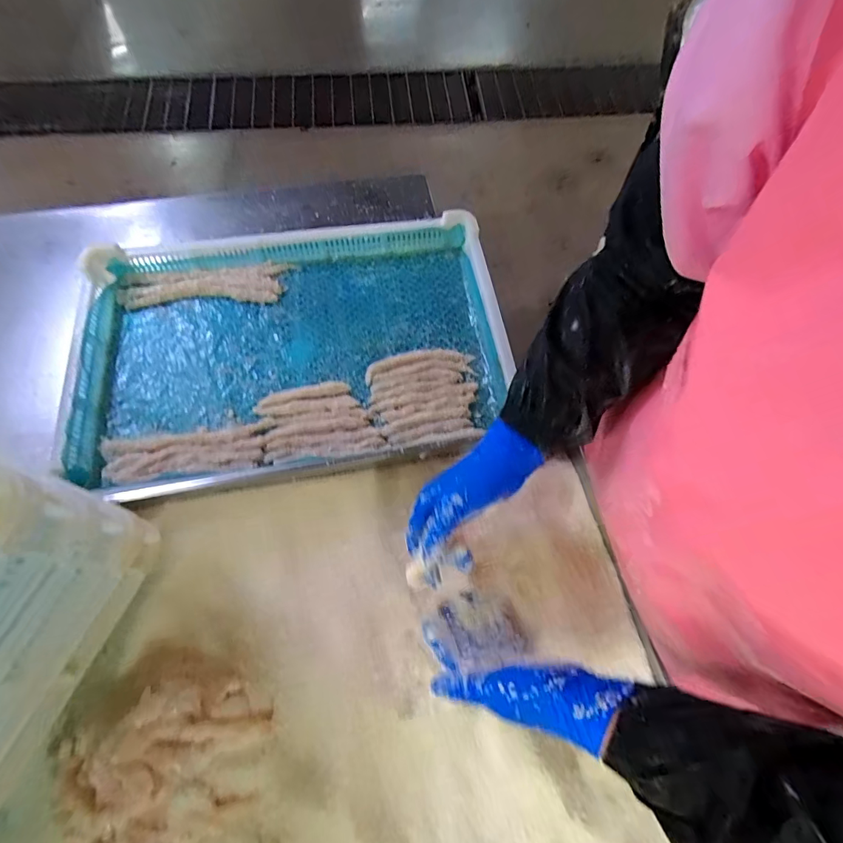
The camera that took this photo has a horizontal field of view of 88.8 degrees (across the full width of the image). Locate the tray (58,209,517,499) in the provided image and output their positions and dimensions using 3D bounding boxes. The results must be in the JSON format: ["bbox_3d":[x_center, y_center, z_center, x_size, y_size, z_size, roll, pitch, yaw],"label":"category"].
[{"bbox_3d":[-0.177,-0.106,0.615,0.596,0.061,0.406,-11,65,-4],"label":"tray"}]

